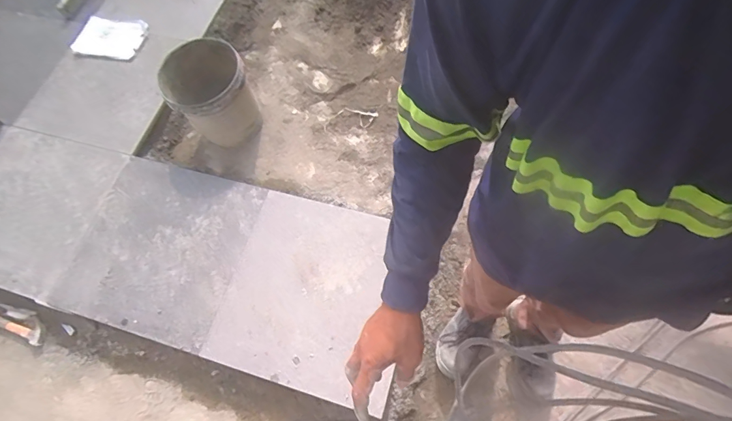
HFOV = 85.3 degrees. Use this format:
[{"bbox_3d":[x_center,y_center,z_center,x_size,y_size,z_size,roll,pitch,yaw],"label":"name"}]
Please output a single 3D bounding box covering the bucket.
[{"bbox_3d":[-0.600,-0.451,1.571,0.301,0.361,0.274,-2,66,4],"label":"bucket"}]

